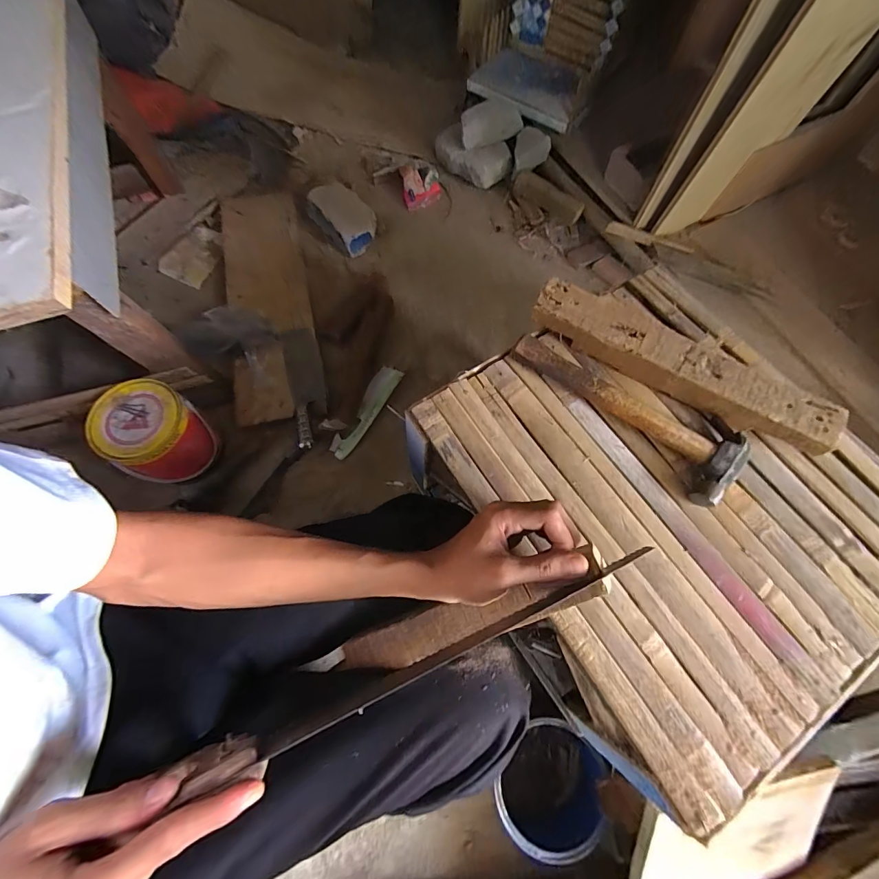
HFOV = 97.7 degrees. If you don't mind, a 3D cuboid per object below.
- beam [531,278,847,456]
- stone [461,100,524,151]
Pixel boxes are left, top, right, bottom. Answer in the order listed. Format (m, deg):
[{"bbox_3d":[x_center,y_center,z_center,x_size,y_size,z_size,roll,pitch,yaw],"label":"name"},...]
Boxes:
[{"bbox_3d":[0.244,-0.082,0.399,0.300,0.033,0.056,32,72,11],"label":"beam"},{"bbox_3d":[0.133,-0.784,0.959,0.157,0.080,0.066,-18,70,-7],"label":"stone"}]

